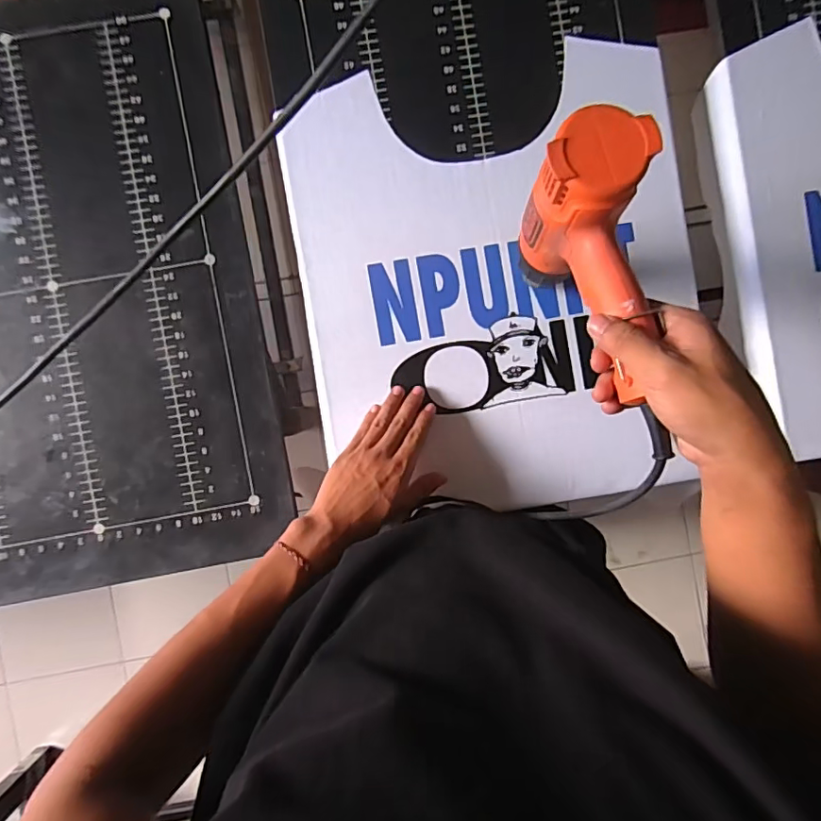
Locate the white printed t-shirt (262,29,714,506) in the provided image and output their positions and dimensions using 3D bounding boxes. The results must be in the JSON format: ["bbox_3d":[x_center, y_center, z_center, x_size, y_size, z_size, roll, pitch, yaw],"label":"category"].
[{"bbox_3d":[0.092,-0.125,0.546,0.400,0.020,0.451,-9,90,-2],"label":"white printed t-shirt"}]

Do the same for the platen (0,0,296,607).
[{"bbox_3d":[-0.358,-0.112,0.530,0.396,0.023,0.577,-10,90,-2],"label":"platen"}]

